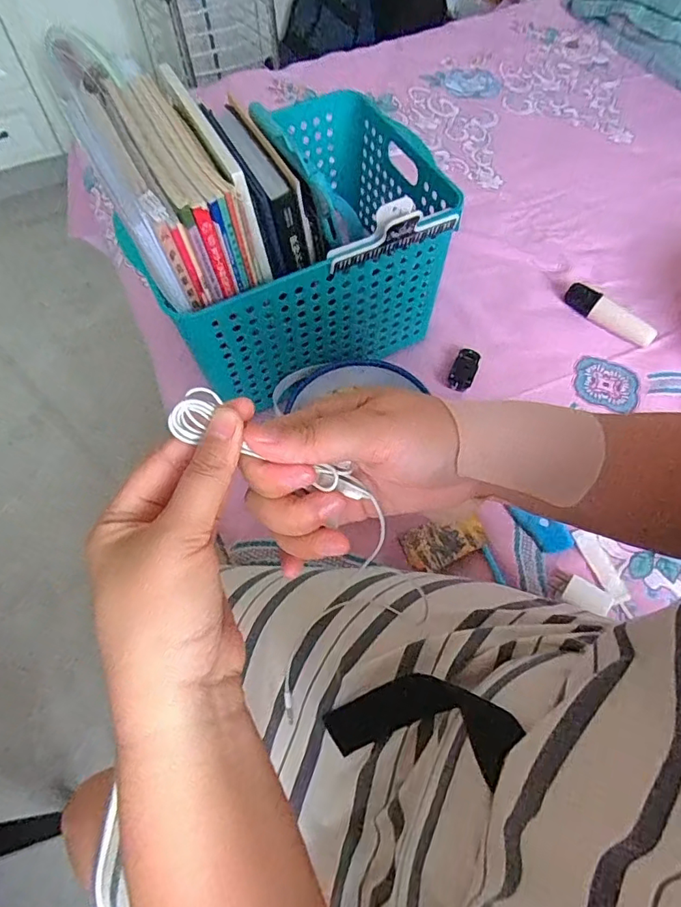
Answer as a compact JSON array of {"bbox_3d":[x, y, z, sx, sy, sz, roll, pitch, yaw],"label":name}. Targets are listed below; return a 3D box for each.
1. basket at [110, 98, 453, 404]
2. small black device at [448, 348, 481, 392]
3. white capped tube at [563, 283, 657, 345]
[{"bbox_3d":[-0.060,-0.258,0.649,0.329,0.224,0.280,-22,62,-11],"label":"basket"},{"bbox_3d":[0.167,-0.112,0.692,0.031,0.028,0.060,22,65,12],"label":"small black device"},{"bbox_3d":[0.387,-0.201,0.740,0.134,0.029,0.037,34,68,17],"label":"white capped tube"}]

